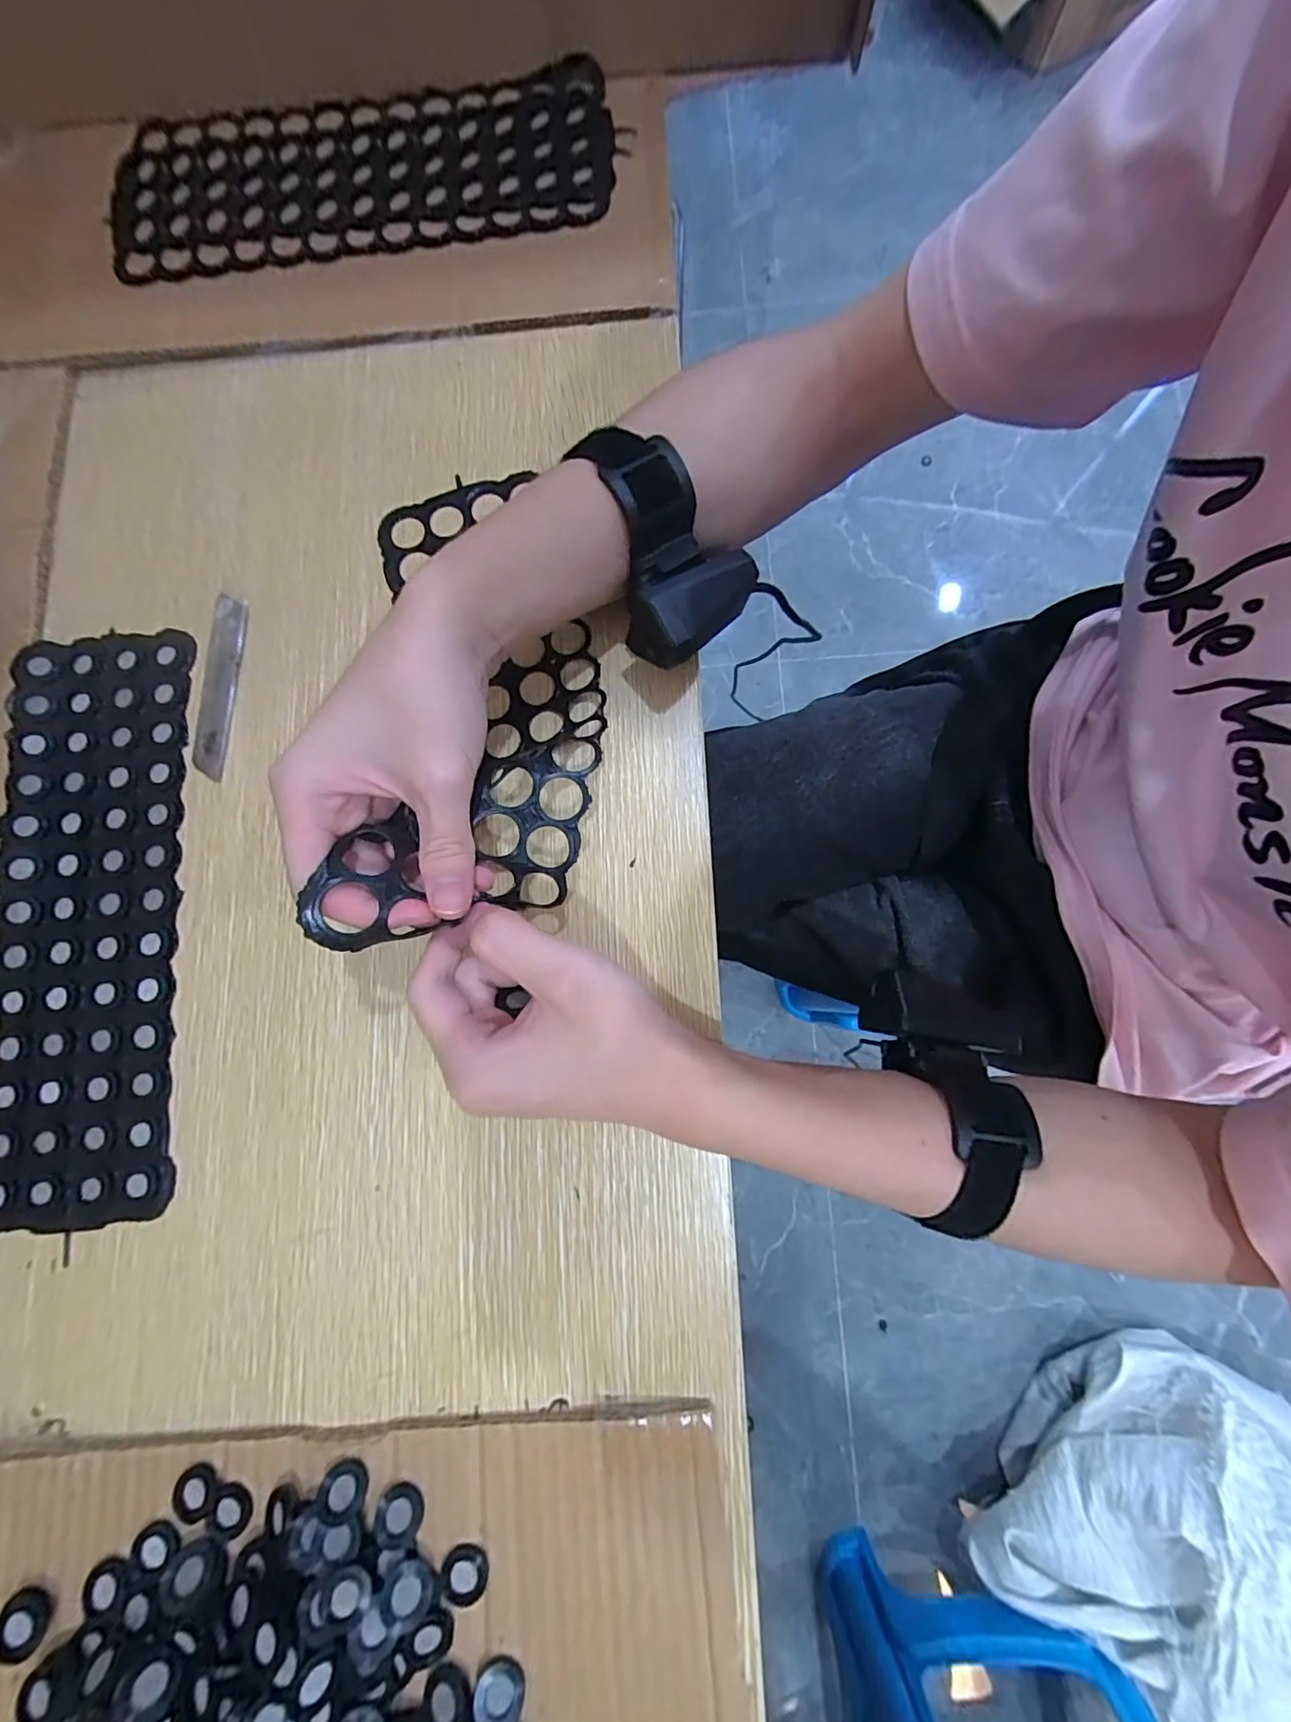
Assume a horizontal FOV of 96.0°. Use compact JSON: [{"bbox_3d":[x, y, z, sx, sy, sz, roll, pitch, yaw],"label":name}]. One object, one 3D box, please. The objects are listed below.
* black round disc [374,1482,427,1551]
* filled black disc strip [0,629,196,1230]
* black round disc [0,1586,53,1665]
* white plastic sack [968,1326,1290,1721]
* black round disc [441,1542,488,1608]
[{"bbox_3d":[-0.100,0.267,0.238,0.018,0.006,0.019,0,79,1],"label":"black round disc"},{"bbox_3d":[-0.285,0.022,0.296,0.091,0.009,0.293,-6,79,0],"label":"filled black disc strip"},{"bbox_3d":[-0.252,0.308,0.234,0.021,0.009,0.021,0,79,1],"label":"black round disc"},{"bbox_3d":[0.722,0.890,0.707,0.420,0.213,0.445,-41,80,-4],"label":"white plastic sack"},{"bbox_3d":[-0.073,0.287,0.233,0.018,0.004,0.018,0,79,1],"label":"black round disc"}]

